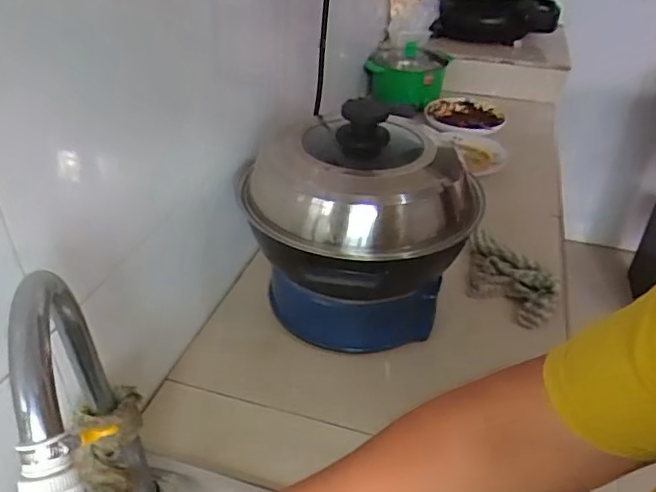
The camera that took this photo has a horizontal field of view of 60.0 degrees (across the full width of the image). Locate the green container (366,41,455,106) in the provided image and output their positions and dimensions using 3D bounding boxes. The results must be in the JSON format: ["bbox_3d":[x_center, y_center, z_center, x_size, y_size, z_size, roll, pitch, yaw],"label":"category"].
[{"bbox_3d":[0.223,-0.488,1.612,0.214,0.122,0.208,11,36,13],"label":"green container"}]

